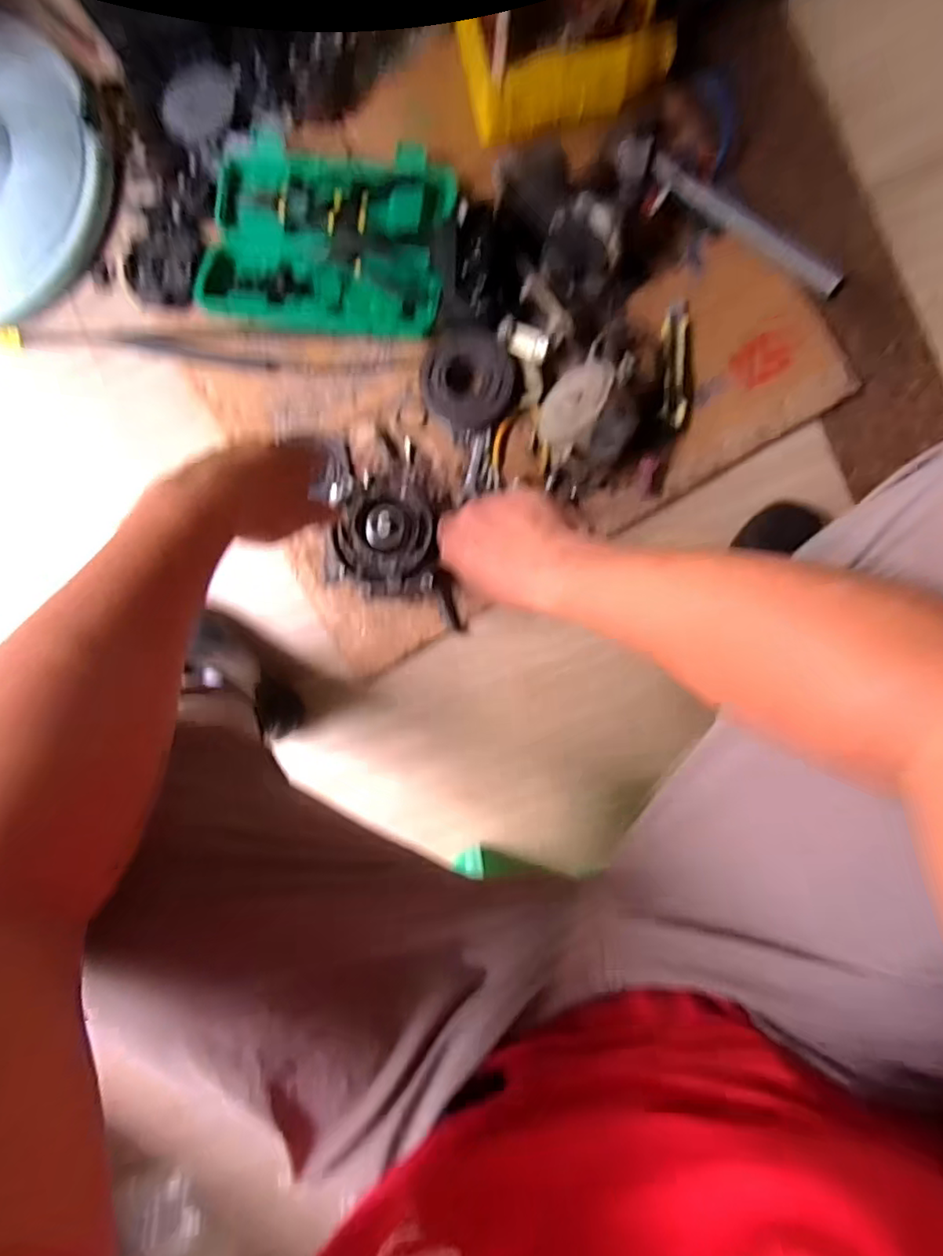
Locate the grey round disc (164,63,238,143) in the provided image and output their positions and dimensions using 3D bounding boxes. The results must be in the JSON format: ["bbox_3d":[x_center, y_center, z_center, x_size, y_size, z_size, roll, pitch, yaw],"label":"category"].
[{"bbox_3d":[-0.344,-0.666,0.776,0.097,0.009,0.087,-35,88,3],"label":"grey round disc"}]

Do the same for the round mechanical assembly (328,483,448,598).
[{"bbox_3d":[-0.085,-0.086,0.599,0.110,0.058,0.104,0,91,4],"label":"round mechanical assembly"}]

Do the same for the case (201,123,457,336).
[{"bbox_3d":[-0.175,-0.478,0.754,0.303,0.033,0.230,11,92,4],"label":"case"}]

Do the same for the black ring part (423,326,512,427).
[{"bbox_3d":[-0.004,-0.296,0.728,0.104,0.016,0.110,0,108,0],"label":"black ring part"}]

